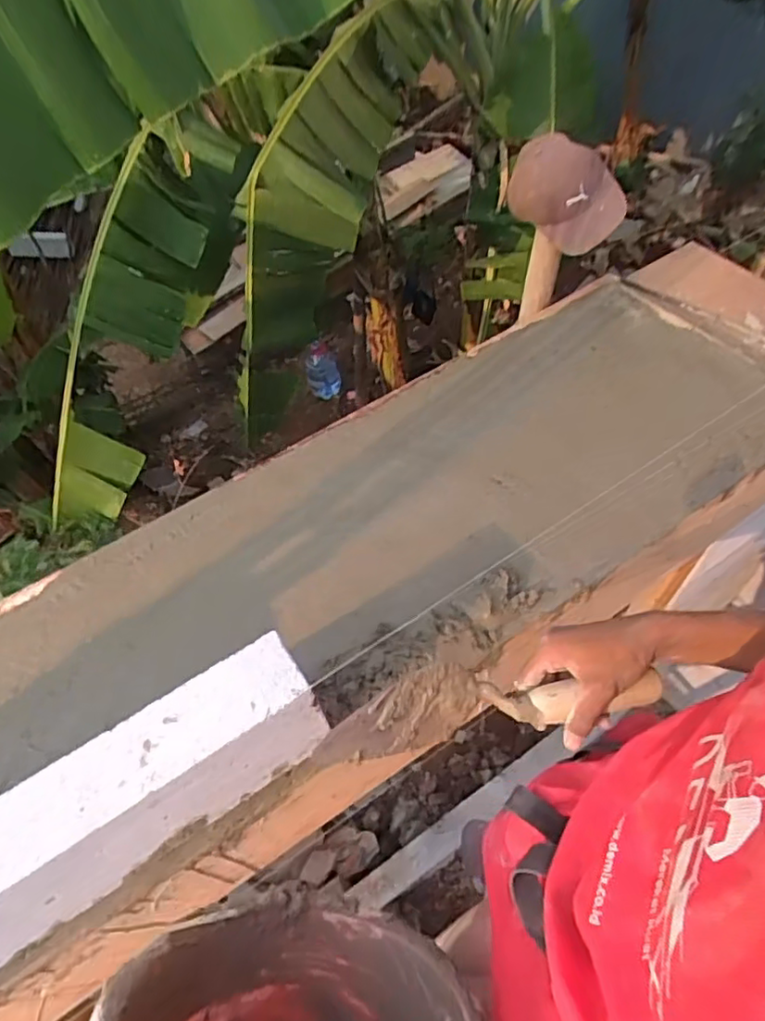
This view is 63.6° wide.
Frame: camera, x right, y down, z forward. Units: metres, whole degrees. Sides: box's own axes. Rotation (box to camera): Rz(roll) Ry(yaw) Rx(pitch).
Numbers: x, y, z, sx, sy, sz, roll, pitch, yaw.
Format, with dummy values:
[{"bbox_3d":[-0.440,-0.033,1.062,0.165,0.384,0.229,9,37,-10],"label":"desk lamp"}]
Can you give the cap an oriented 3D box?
[{"bbox_3d":[0.404,-0.702,1.353,0.255,0.197,0.154,16,57,16],"label":"cap"}]

